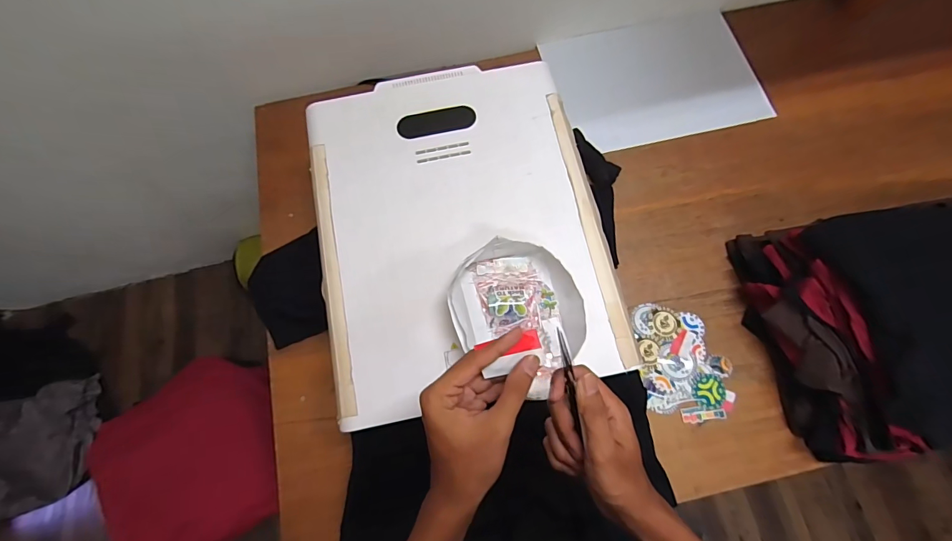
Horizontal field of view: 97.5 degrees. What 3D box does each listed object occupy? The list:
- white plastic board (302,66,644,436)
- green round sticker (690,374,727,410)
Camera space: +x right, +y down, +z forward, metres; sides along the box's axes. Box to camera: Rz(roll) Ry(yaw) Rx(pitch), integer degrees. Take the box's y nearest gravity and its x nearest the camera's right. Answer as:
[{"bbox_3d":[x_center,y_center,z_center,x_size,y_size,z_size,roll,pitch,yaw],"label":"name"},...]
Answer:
[{"bbox_3d":[-0.028,-0.075,0.601,0.397,0.024,0.496,-12,75,-2],"label":"white plastic board"},{"bbox_3d":[0.379,0.198,0.680,0.055,0.006,0.052,-1,73,2],"label":"green round sticker"}]

